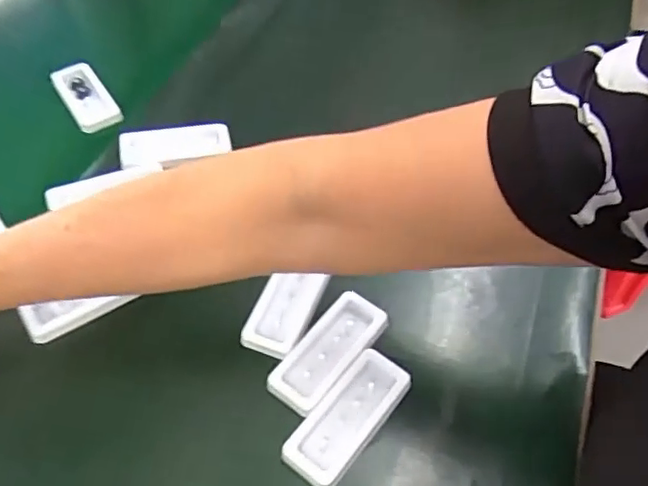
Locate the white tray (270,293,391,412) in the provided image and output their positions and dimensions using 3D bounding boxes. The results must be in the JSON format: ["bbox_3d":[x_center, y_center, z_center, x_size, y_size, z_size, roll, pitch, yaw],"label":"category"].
[{"bbox_3d":[0.002,0.068,0.386,0.039,0.005,0.088,32,62,24],"label":"white tray"}]

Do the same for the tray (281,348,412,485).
[{"bbox_3d":[0.015,0.103,0.361,0.038,0.009,0.089,32,62,24],"label":"tray"}]

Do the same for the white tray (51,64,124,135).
[{"bbox_3d":[-0.218,-0.134,0.549,0.037,0.013,0.095,-30,57,-17],"label":"white tray"}]

